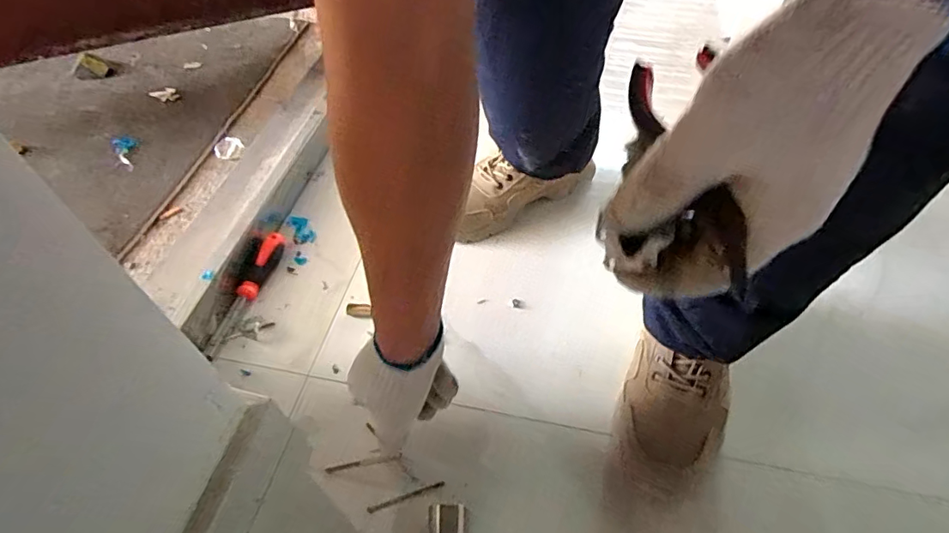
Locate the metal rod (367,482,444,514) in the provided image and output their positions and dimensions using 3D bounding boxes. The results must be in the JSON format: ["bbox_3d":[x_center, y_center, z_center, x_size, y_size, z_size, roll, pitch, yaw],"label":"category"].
[{"bbox_3d":[-0.069,0.233,0.505,0.079,0.004,0.007,-15,53,-11],"label":"metal rod"}]

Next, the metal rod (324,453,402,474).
[{"bbox_3d":[-0.118,0.207,0.525,0.079,0.004,0.008,-7,52,-5],"label":"metal rod"}]

